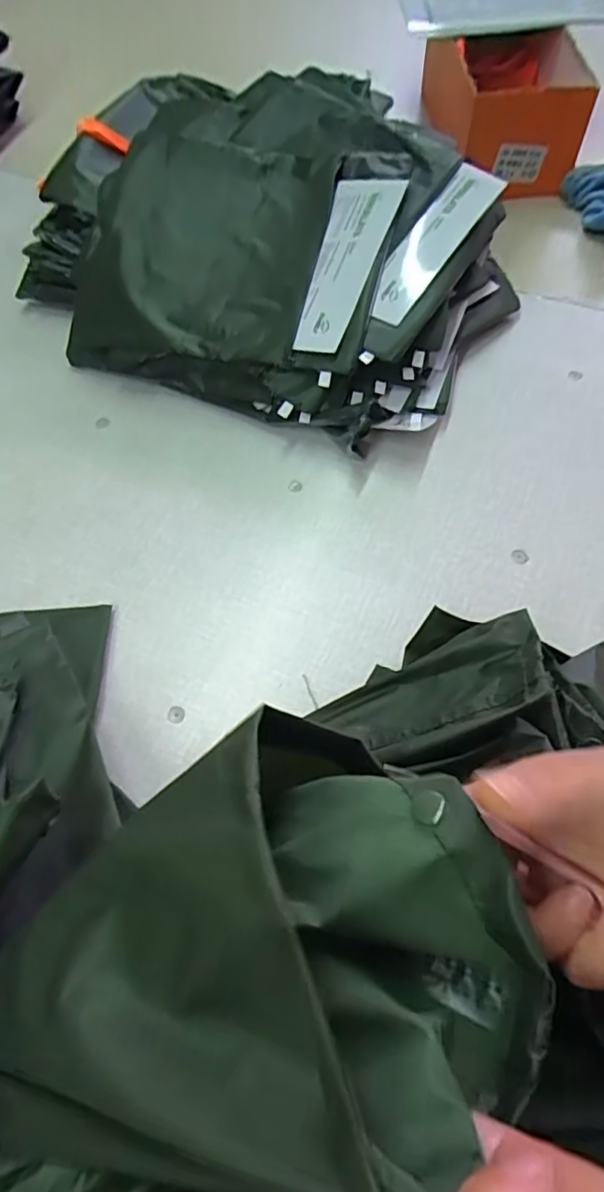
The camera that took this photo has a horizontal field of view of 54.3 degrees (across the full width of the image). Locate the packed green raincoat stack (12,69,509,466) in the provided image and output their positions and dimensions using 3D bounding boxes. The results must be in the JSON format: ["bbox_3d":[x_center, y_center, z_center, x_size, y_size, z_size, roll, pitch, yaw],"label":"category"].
[{"bbox_3d":[-0.035,-0.426,0.669,0.543,0.138,0.469,24,66,13],"label":"packed green raincoat stack"}]

